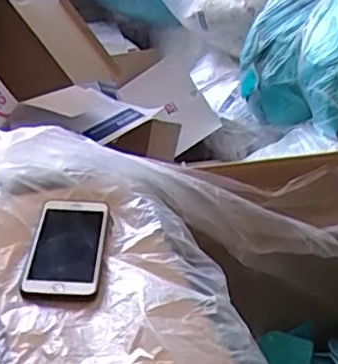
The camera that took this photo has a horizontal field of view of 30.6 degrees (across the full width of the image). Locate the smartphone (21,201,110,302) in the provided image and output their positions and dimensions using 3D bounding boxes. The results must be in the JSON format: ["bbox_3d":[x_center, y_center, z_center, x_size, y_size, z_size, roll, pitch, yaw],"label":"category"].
[{"bbox_3d":[-0.112,0.071,0.691,0.082,0.015,0.161,5,34,-4],"label":"smartphone"}]

